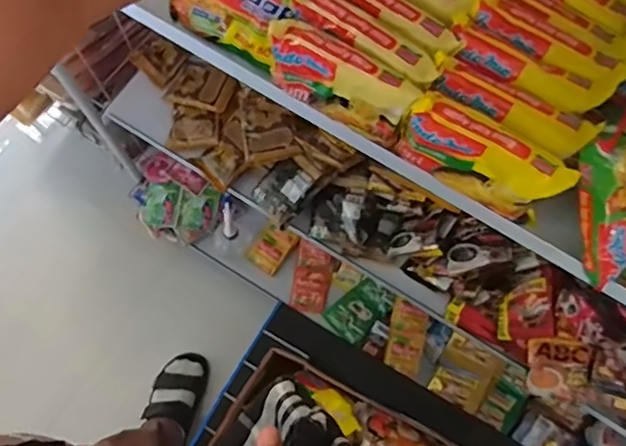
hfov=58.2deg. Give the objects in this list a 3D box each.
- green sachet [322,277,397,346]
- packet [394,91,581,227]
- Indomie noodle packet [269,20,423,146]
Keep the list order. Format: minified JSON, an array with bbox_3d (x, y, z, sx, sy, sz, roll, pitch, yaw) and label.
[{"bbox_3d":[0.103,0.185,1.216,0.140,0.010,0.092,-46,76,3],"label":"green sachet"},{"bbox_3d":[0.128,-0.046,0.448,0.127,0.085,0.031,33,75,9],"label":"packet"},{"bbox_3d":[0.023,-0.114,0.464,0.124,0.069,0.030,31,74,8],"label":"Indomie noodle packet"}]

